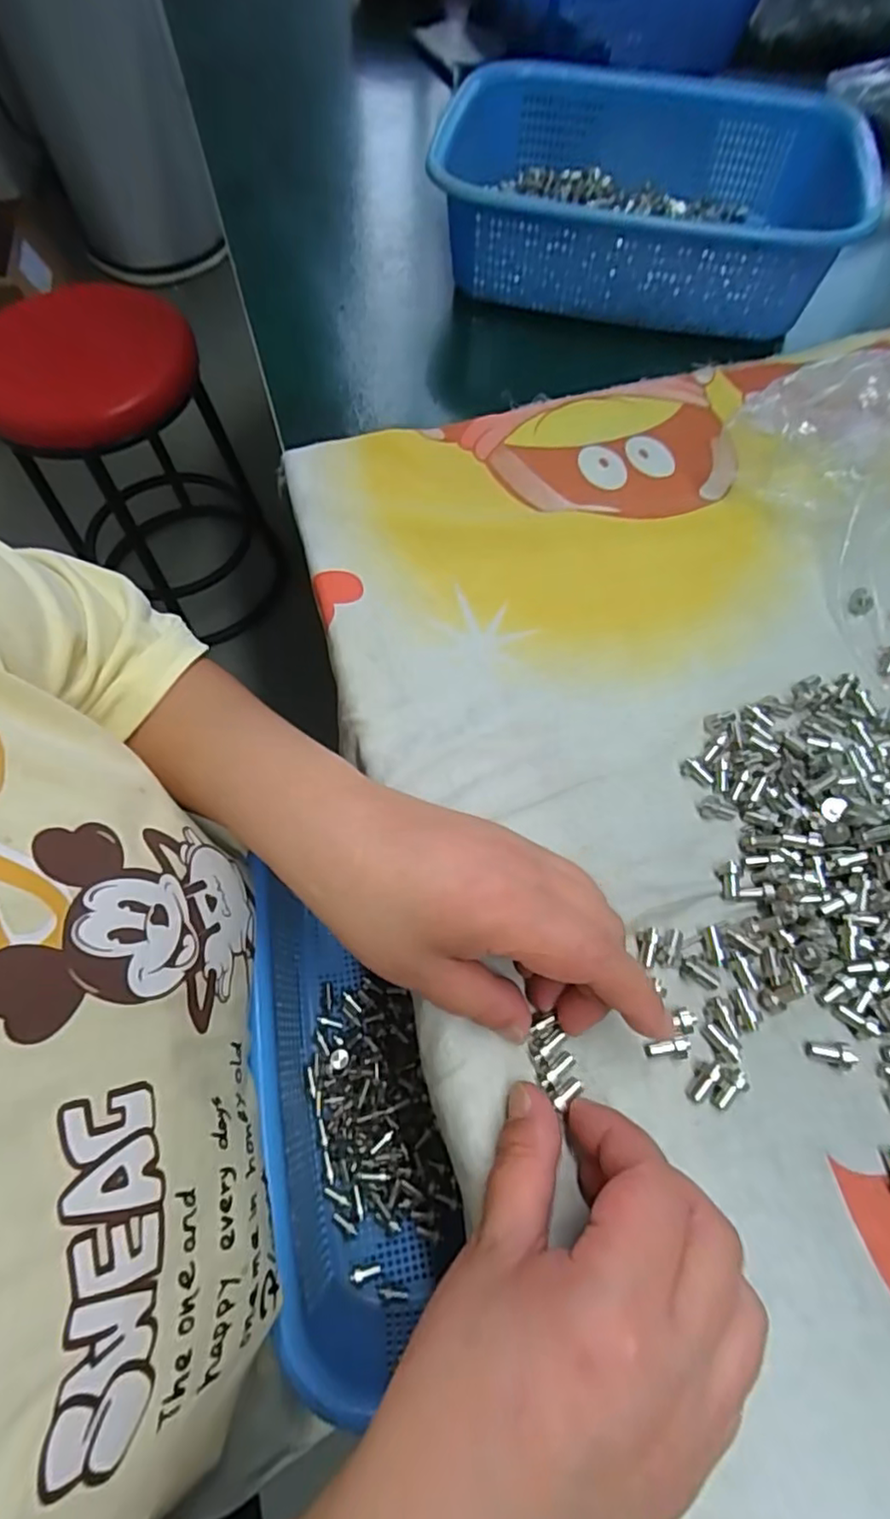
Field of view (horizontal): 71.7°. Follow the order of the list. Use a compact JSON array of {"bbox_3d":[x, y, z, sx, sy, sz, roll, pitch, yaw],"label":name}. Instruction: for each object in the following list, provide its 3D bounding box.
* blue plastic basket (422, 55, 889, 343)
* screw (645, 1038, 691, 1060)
[{"bbox_3d":[0.135,-0.396,0.432,0.275,0.076,0.201,10,66,6],"label":"blue plastic basket"},{"bbox_3d":[0.085,0.111,0.236,0.017,0.007,0.007,-12,64,12],"label":"screw"}]

